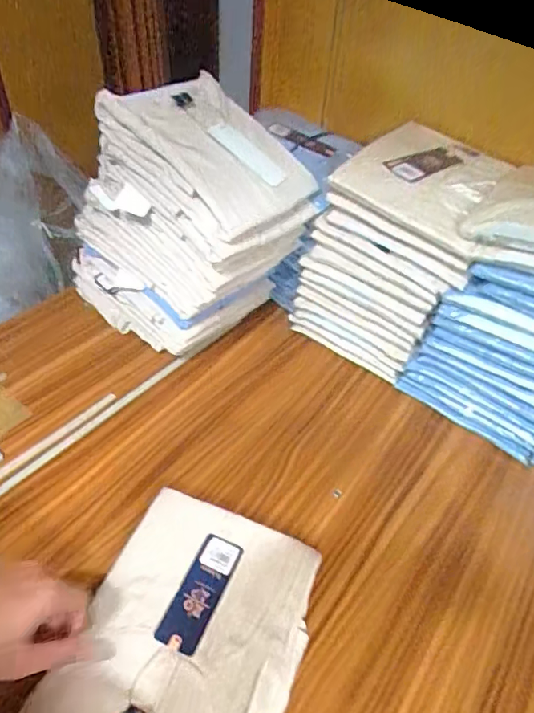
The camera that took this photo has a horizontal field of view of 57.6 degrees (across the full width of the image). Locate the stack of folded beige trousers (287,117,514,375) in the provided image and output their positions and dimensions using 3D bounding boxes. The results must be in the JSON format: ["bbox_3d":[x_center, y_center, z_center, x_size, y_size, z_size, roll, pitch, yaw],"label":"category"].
[{"bbox_3d":[0.203,-0.154,0.768,0.225,0.315,0.219,27,48,22],"label":"stack of folded beige trousers"}]

